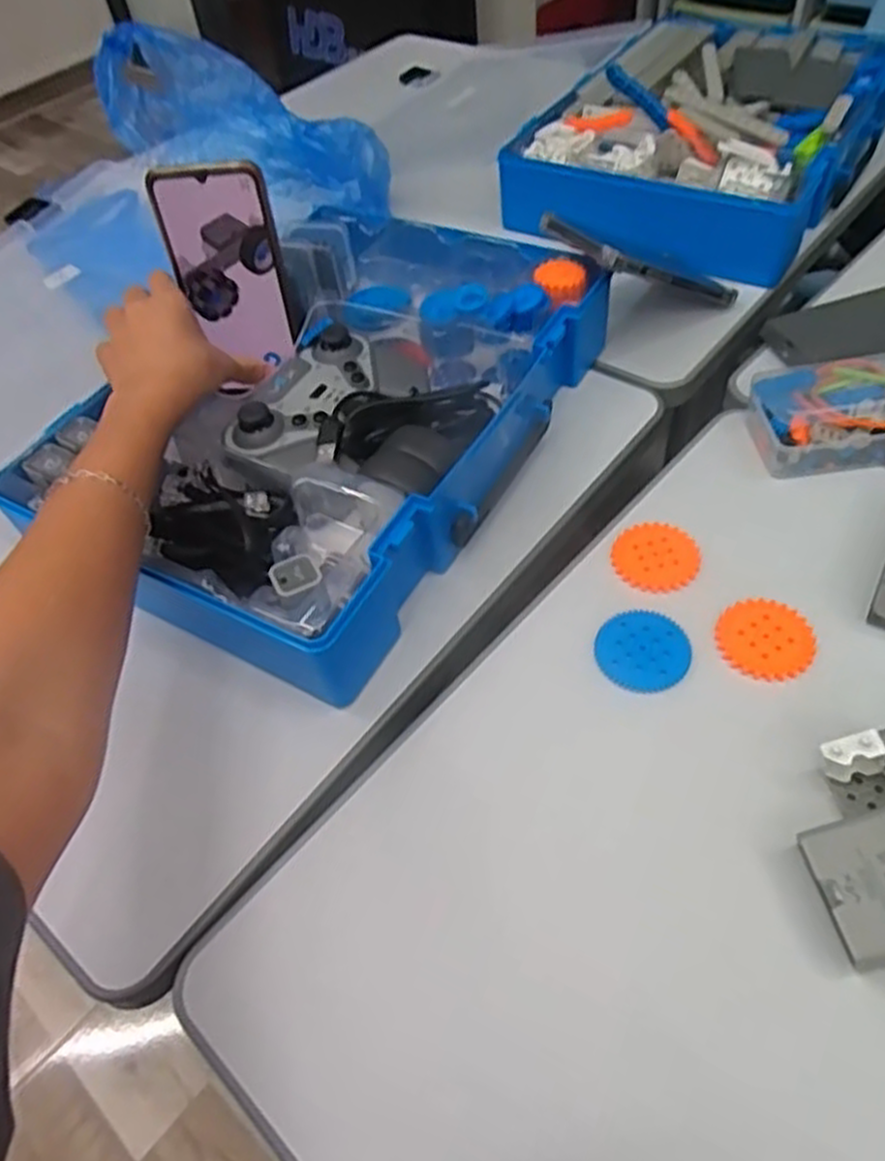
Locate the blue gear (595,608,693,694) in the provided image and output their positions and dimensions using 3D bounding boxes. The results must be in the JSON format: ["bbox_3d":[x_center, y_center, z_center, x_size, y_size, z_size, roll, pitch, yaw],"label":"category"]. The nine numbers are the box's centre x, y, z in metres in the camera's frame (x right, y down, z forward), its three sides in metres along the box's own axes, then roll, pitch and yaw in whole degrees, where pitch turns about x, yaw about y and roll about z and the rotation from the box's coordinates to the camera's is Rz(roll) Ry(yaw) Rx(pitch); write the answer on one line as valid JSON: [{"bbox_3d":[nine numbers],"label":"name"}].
[{"bbox_3d":[0.111,0.037,0.427,0.049,0.004,0.050,-3,52,4],"label":"blue gear"}]

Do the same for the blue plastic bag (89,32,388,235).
[{"bbox_3d":[-0.181,-0.428,0.728,0.355,0.090,0.137,34,63,28],"label":"blue plastic bag"}]

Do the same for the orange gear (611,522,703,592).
[{"bbox_3d":[0.128,-0.016,0.462,0.050,0.004,0.049,-3,52,4],"label":"orange gear"}]

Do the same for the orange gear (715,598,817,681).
[{"bbox_3d":[0.176,0.032,0.422,0.049,0.004,0.049,-3,52,4],"label":"orange gear"}]

